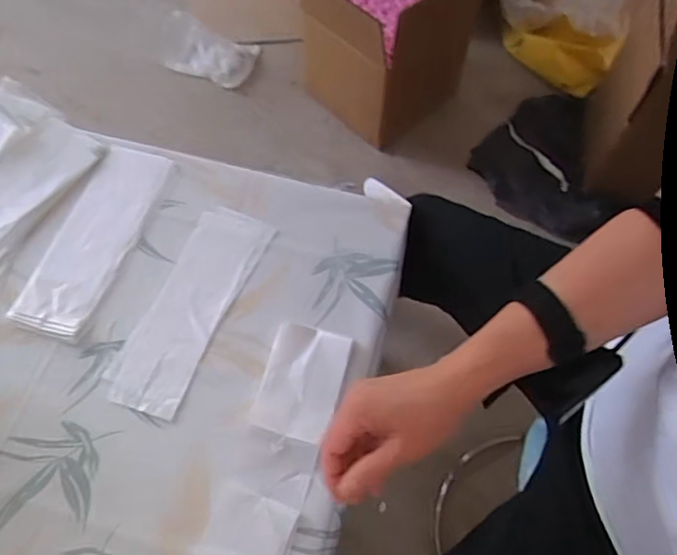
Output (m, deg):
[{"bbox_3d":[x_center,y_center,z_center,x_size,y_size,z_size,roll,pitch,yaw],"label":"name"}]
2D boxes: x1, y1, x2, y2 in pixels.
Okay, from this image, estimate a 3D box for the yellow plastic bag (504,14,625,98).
[{"bbox_3d":[0.549,-0.561,1.440,0.283,0.106,0.125,18,64,7],"label":"yellow plastic bag"}]

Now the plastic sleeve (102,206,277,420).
[{"bbox_3d":[-0.169,0.031,0.658,0.089,0.006,0.255,21,64,8],"label":"plastic sleeve"}]

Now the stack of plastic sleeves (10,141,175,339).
[{"bbox_3d":[-0.288,-0.053,0.677,0.090,0.014,0.253,14,64,6],"label":"stack of plastic sleeves"}]

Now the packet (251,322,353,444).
[{"bbox_3d":[-0.038,0.109,0.612,0.082,0.015,0.119,13,64,5],"label":"packet"}]

